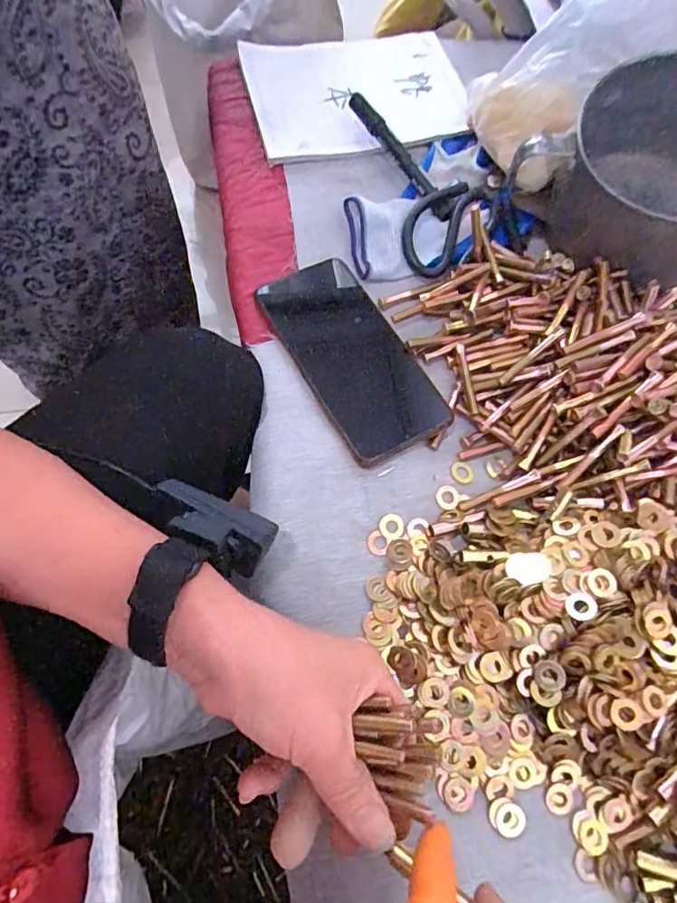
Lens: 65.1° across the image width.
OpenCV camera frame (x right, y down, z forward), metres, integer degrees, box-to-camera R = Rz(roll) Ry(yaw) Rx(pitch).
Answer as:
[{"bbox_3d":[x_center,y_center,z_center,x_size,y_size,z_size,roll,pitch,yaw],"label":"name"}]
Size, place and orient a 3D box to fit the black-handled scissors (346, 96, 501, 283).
[{"bbox_3d":[0.076,-0.240,0.456,0.083,0.016,0.191,-15,69,-6],"label":"black-handled scissors"}]

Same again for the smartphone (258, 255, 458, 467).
[{"bbox_3d":[0.007,-0.071,0.385,0.075,0.015,0.164,-29,71,-11],"label":"smartphone"}]

